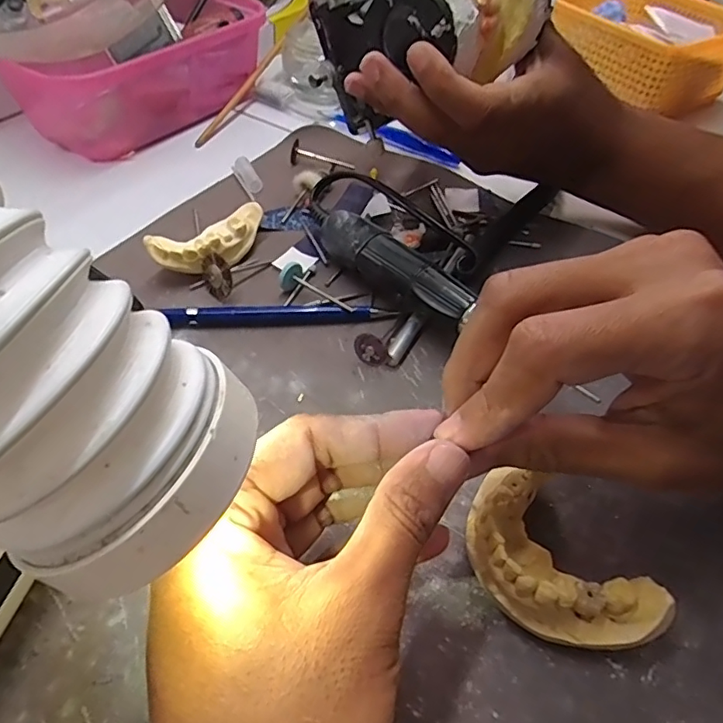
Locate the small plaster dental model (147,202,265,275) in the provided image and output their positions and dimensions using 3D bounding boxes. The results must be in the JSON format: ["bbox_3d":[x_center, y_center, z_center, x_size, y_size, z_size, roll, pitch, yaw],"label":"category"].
[{"bbox_3d":[-0.083,-0.067,0.309,0.070,0.026,0.022,-35,60,-28],"label":"small plaster dental model"}]

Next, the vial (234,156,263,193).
[{"bbox_3d":[-0.079,-0.130,0.374,0.011,0.009,0.031,-24,55,-22],"label":"vial"}]

